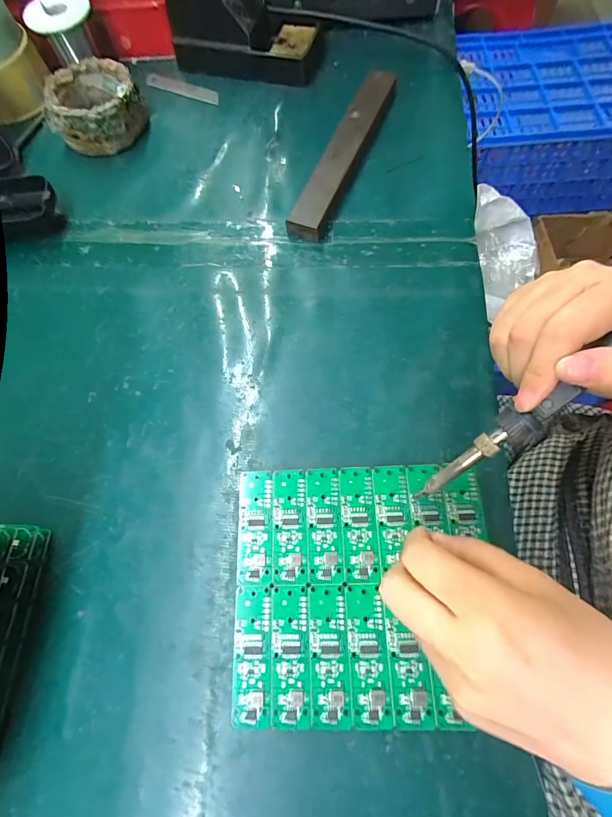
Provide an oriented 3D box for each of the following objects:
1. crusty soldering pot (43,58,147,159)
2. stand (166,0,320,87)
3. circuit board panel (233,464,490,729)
[{"bbox_3d":[-0.211,-0.304,0.376,0.087,0.043,0.083,-1,70,2],"label":"crusty soldering pot"},{"bbox_3d":[-0.060,-0.415,0.391,0.153,0.078,0.087,14,71,8],"label":"stand"},{"bbox_3d":[0.033,0.103,0.219,0.147,0.004,0.135,-2,70,2],"label":"circuit board panel"}]

